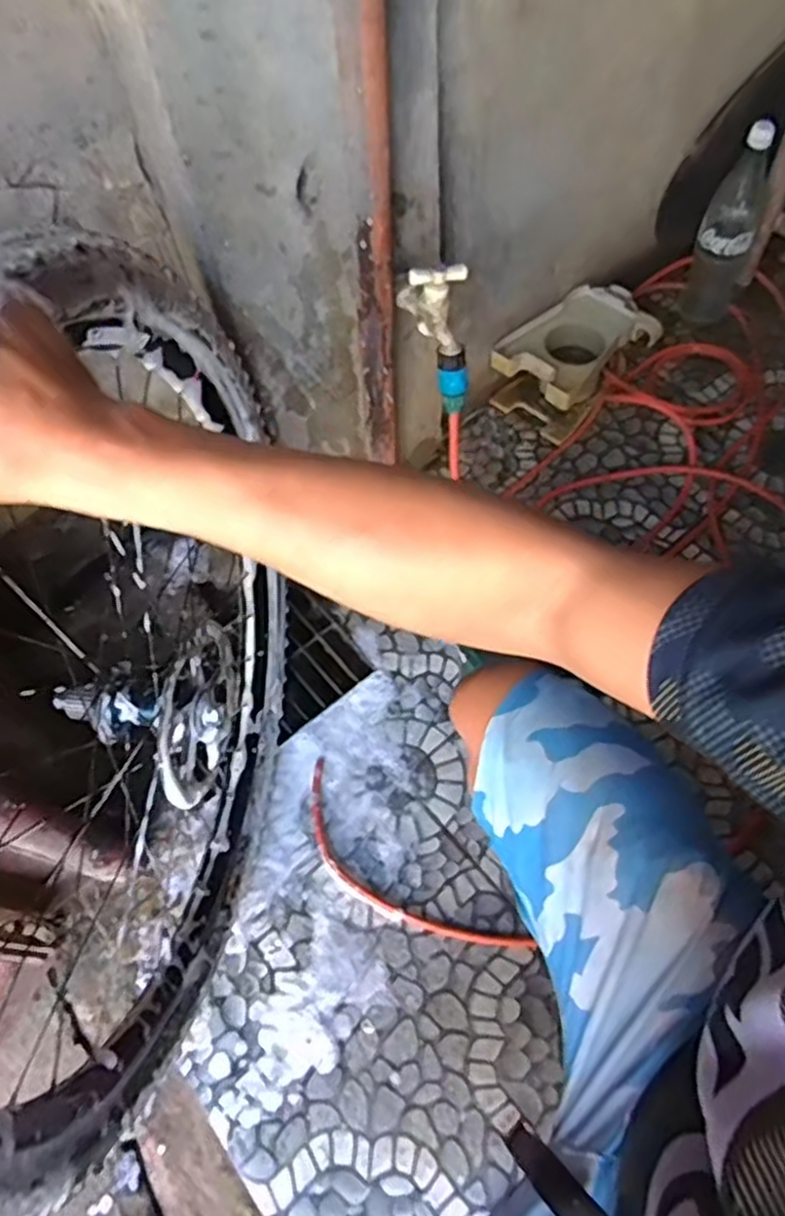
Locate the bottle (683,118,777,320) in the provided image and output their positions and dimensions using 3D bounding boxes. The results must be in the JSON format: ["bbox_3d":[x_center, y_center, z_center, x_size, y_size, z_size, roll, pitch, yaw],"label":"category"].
[{"bbox_3d":[0.554,-0.621,1.177,0.092,0.310,0.108,23,66,15],"label":"bottle"}]

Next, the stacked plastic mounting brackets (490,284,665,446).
[{"bbox_3d":[0.303,-0.420,1.219,0.244,0.115,0.170,-39,67,-16],"label":"stacked plastic mounting brackets"}]

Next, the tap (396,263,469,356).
[{"bbox_3d":[0.041,-0.328,0.774,0.074,0.079,0.072,0,62,4],"label":"tap"}]

